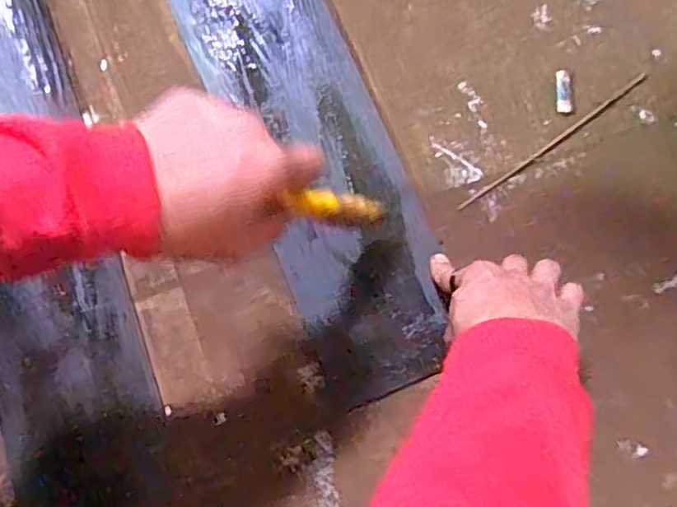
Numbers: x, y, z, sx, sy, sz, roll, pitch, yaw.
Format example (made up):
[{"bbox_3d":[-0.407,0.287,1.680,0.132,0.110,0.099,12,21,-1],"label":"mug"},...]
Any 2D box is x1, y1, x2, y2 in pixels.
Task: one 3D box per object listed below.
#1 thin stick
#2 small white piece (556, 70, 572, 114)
[{"bbox_3d":[0.176,-0.091,0.505,0.190,0.004,0.006,-35,81,-6],"label":"thin stick"},{"bbox_3d":[0.185,-0.133,0.511,0.012,0.004,0.036,0,80,0],"label":"small white piece"}]

